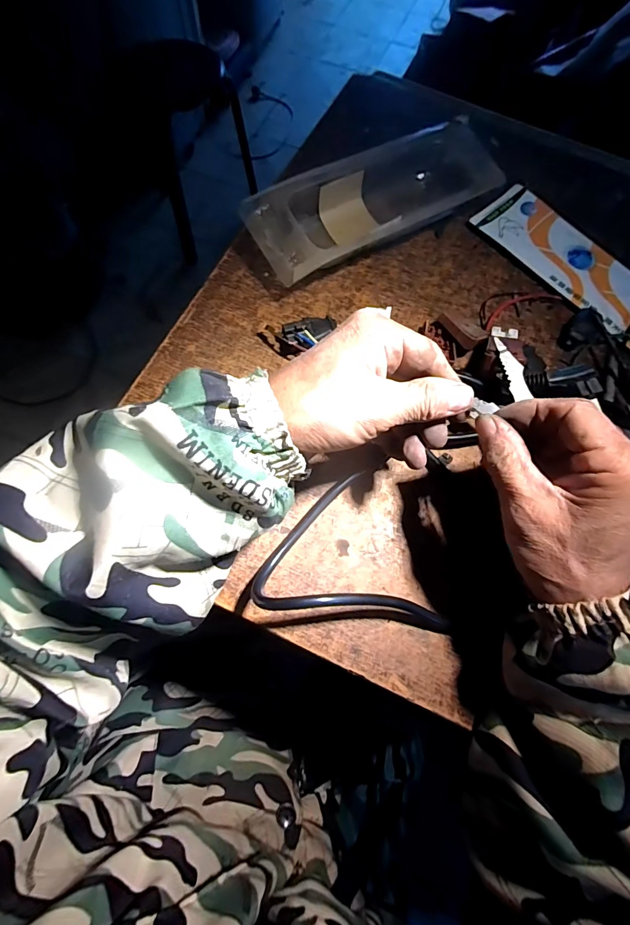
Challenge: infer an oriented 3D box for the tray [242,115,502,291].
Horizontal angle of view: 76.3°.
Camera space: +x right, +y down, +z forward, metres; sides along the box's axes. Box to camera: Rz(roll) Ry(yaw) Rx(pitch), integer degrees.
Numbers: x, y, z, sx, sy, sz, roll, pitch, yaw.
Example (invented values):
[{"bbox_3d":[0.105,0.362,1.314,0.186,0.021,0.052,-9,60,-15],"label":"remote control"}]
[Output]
[{"bbox_3d":[0.059,-0.245,0.384,0.250,0.046,0.090,-29,75,-13],"label":"tray"}]

